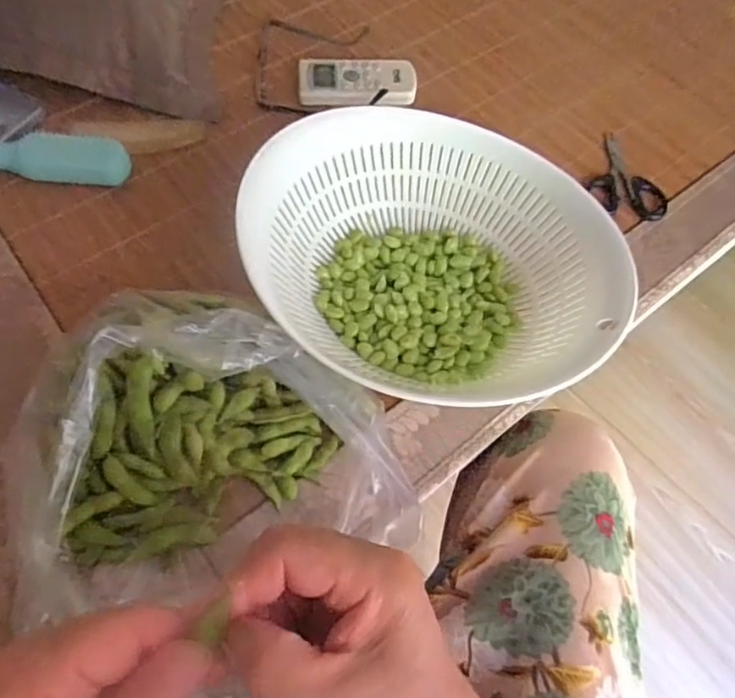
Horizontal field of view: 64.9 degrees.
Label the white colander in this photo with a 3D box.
[{"bbox_3d":[0.045,-0.072,0.452,0.253,0.091,0.251,1,63,-3],"label":"white colander"}]

